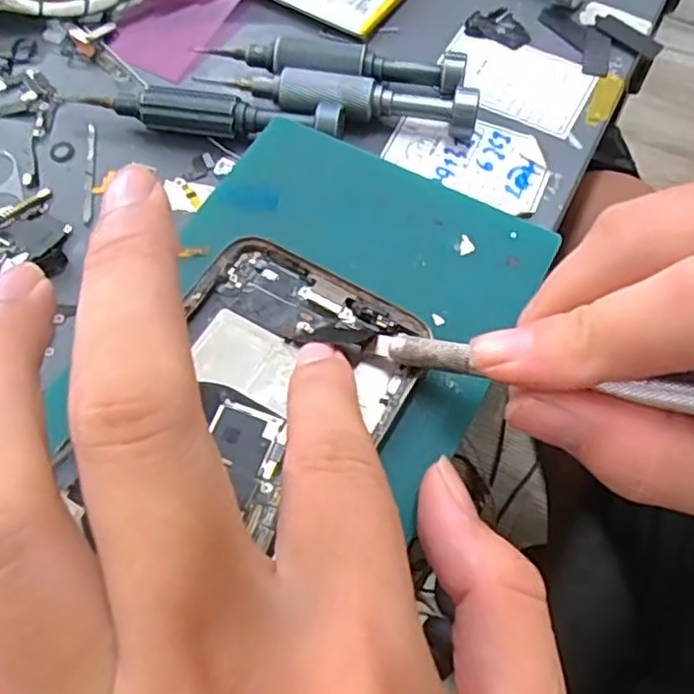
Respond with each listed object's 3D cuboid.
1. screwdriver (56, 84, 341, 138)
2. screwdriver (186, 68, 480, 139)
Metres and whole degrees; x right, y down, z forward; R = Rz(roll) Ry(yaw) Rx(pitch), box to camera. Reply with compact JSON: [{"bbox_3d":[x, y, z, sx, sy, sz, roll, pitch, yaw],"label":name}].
[{"bbox_3d":[-0.052,-0.083,0.242,0.101,0.017,0.012,6,62,4],"label":"screwdriver"},{"bbox_3d":[-0.004,-0.091,0.245,0.102,0.016,0.017,8,63,5],"label":"screwdriver"}]

